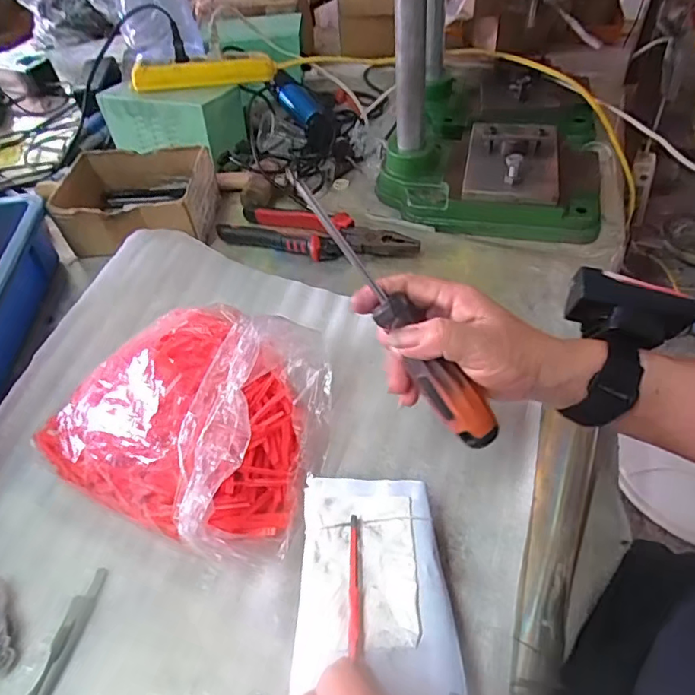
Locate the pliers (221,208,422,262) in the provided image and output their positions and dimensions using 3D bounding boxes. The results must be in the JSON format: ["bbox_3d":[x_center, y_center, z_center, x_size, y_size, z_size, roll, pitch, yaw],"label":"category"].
[{"bbox_3d":[-0.033,-0.124,0.582,0.218,0.022,0.056,12,52,16],"label":"pliers"}]

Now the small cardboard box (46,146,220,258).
[{"bbox_3d":[-0.247,-0.175,0.624,0.169,0.065,0.127,-2,50,5],"label":"small cardboard box"}]

